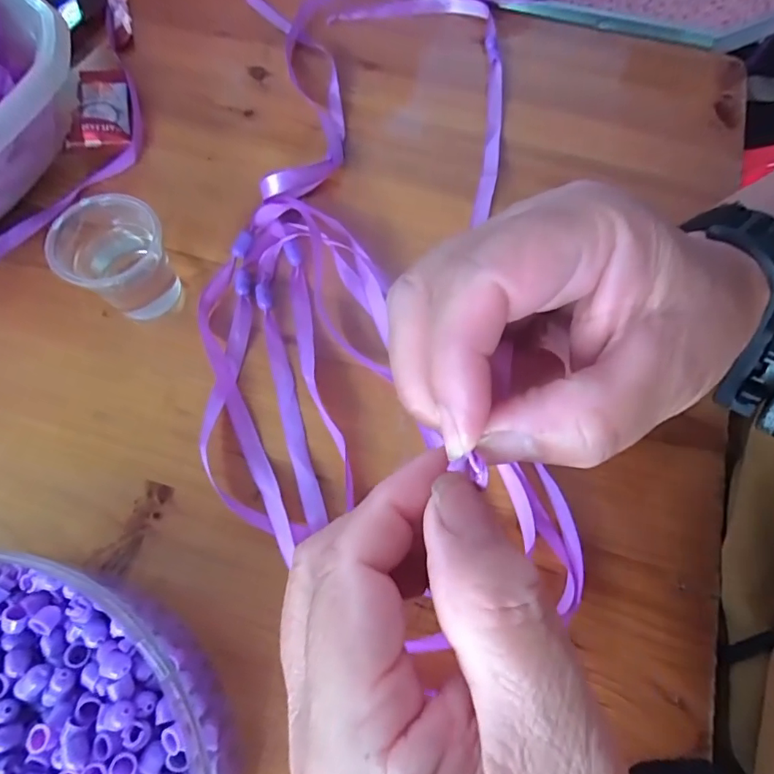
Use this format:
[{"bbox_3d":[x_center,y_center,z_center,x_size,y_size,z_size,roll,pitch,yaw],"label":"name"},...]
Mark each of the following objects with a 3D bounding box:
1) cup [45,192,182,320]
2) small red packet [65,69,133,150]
[{"bbox_3d":[-0.134,-0.060,0.250,0.047,0.053,0.049,-14,70,-5],"label":"cup"},{"bbox_3d":[-0.186,-0.182,0.319,0.035,0.014,0.068,-9,69,-3],"label":"small red packet"}]

